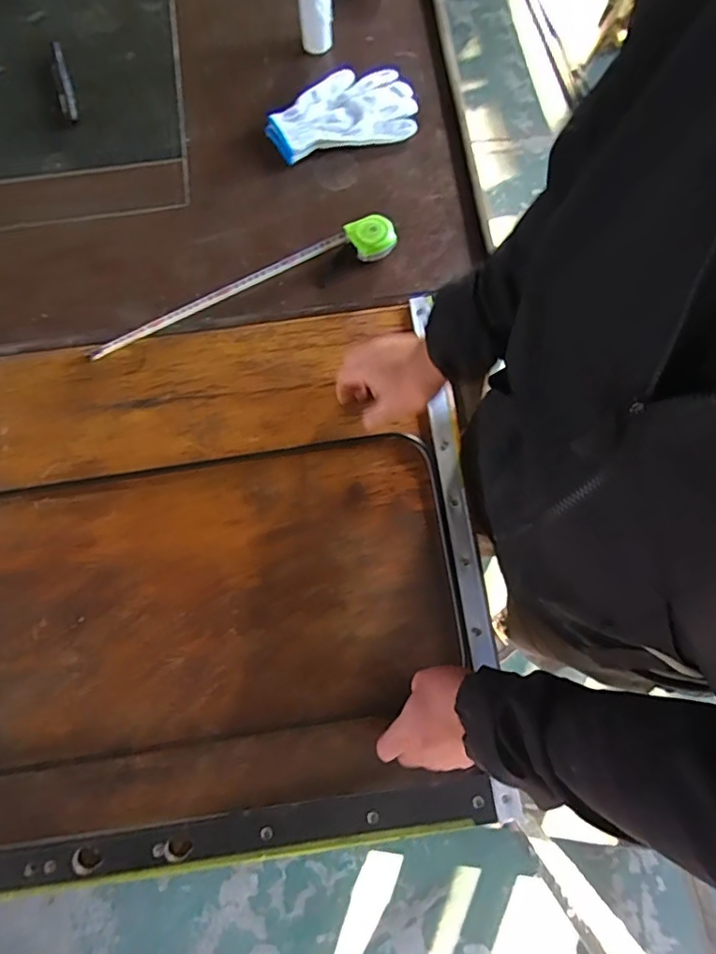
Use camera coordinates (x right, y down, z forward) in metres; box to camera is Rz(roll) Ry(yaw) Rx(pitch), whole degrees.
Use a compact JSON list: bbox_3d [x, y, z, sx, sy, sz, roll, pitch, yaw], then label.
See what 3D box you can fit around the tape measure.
[{"bbox_3d":[-0.154,-0.253,0.720,0.435,0.032,0.053,-23,78,-3],"label":"tape measure"}]

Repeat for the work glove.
[{"bbox_3d":[-0.025,-0.534,0.784,0.213,0.027,0.111,-12,78,-1],"label":"work glove"}]

